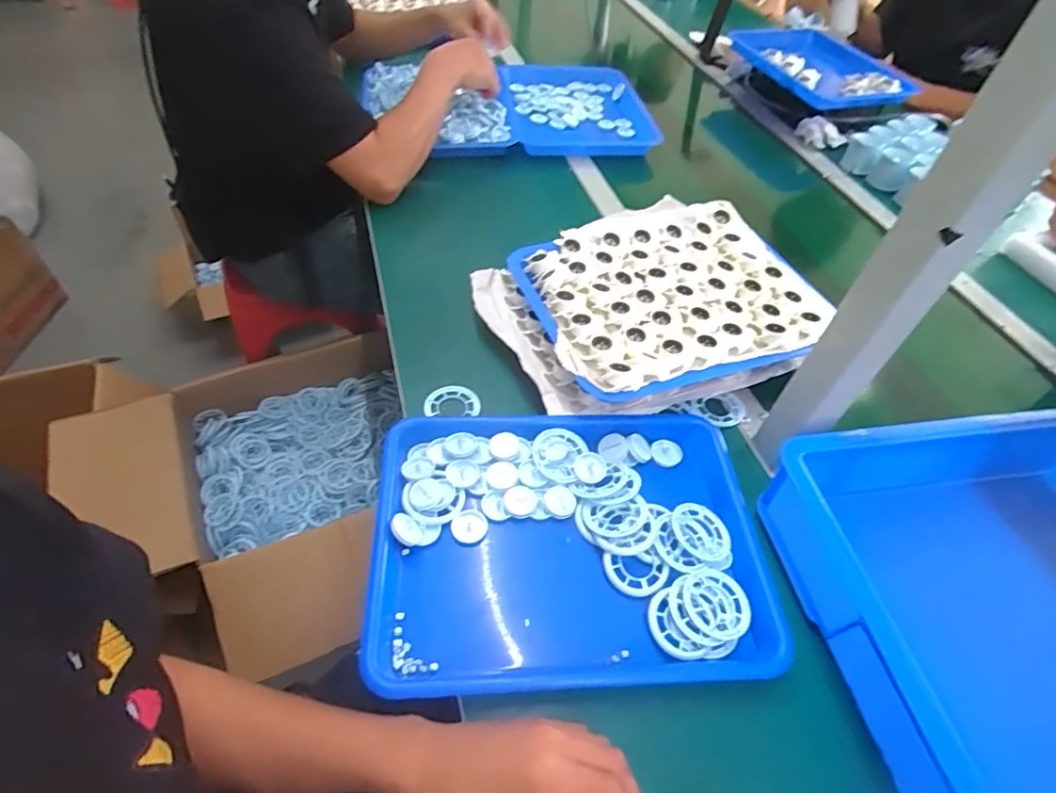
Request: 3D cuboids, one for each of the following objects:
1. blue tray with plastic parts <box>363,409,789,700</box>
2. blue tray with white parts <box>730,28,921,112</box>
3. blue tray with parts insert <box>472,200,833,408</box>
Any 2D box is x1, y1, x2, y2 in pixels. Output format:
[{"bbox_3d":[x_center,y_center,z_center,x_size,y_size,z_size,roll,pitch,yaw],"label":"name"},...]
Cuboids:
[{"bbox_3d":[0.038,0.127,0.504,0.342,0.034,0.252,-3,52,-4],"label":"blue tray with plastic parts"},{"bbox_3d":[0.604,-0.692,1.169,0.274,0.044,0.376,-8,51,-11],"label":"blue tray with white parts"},{"bbox_3d":[0.145,-0.106,0.663,0.347,0.082,0.268,-17,54,-19],"label":"blue tray with parts insert"}]

